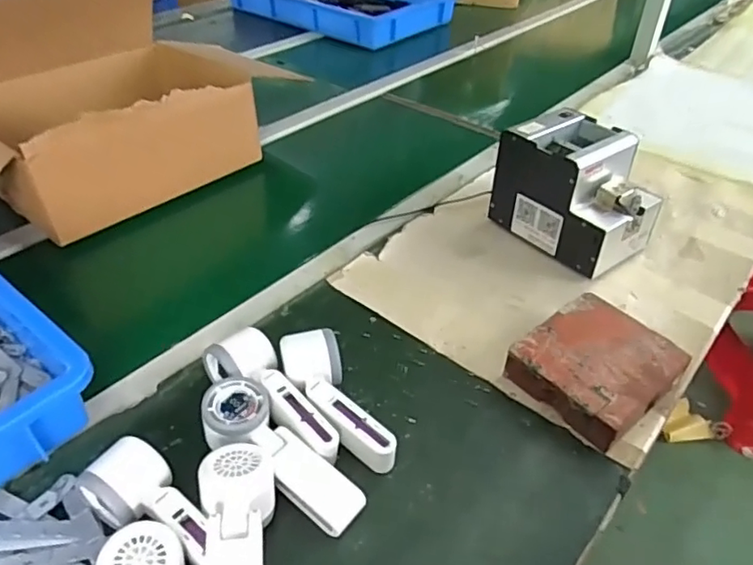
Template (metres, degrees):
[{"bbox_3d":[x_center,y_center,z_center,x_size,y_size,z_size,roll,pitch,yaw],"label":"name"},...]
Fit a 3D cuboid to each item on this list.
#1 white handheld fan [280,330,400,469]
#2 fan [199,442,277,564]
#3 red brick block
[{"bbox_3d":[-0.040,0.112,0.558,0.058,0.052,0.160,-20,45,-24],"label":"white handheld fan"},{"bbox_3d":[-0.106,0.206,0.444,0.058,0.056,0.165,-5,41,-8],"label":"fan"},{"bbox_3d":[0.229,0.086,0.609,0.143,0.050,0.132,-30,49,-32],"label":"red brick block"}]

